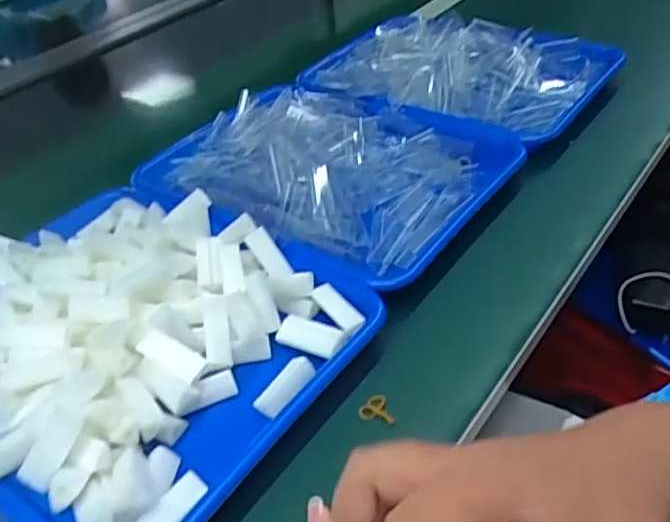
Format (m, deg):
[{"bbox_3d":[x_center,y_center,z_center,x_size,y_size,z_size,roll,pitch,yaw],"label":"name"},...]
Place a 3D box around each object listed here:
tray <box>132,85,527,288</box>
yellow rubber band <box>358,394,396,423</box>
[{"bbox_3d":[-0.010,-0.094,0.598,0.324,0.039,0.246,17,45,27],"label":"tray"},{"bbox_3d":[0.026,0.099,0.413,0.020,0.004,0.024,-15,40,-9],"label":"yellow rubber band"}]

